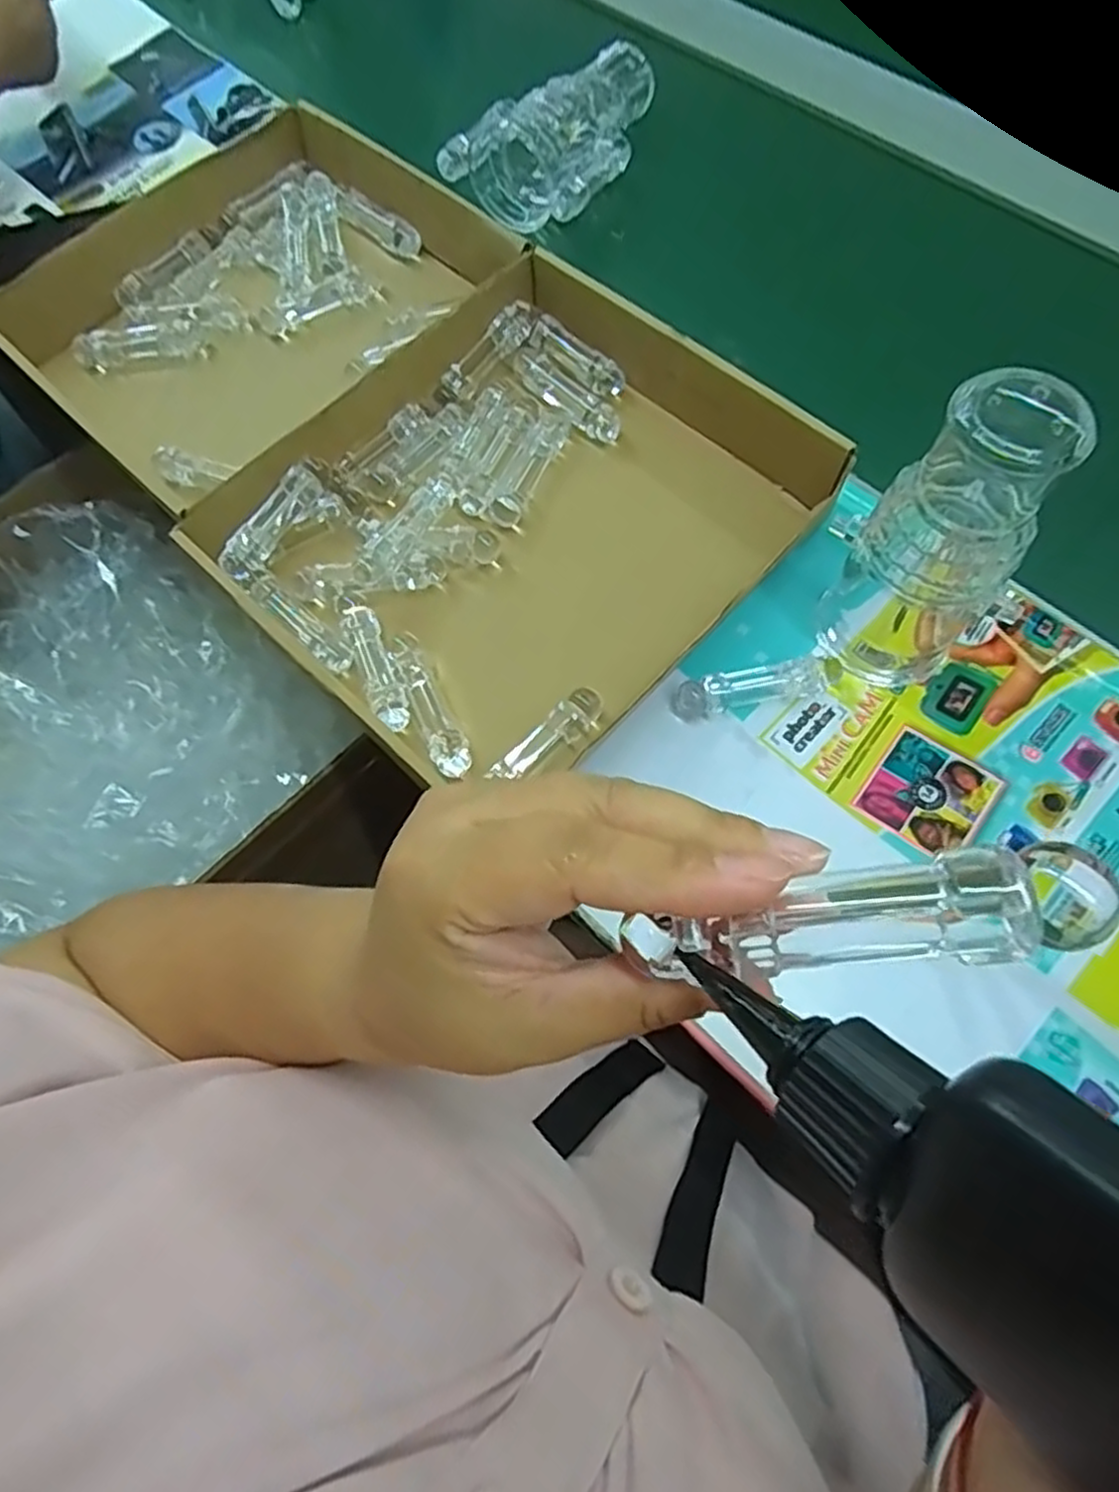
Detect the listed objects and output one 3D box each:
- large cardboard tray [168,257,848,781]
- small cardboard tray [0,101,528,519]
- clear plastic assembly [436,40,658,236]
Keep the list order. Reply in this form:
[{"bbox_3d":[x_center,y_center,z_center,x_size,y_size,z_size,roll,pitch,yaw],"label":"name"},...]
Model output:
[{"bbox_3d":[-0.023,-0.136,0.481,0.276,0.078,0.319,41,76,16],"label":"large cardboard tray"},{"bbox_3d":[-0.219,-0.326,0.546,0.286,0.053,0.307,41,76,16],"label":"small cardboard tray"},{"bbox_3d":[0.005,-0.505,0.600,0.124,0.050,0.193,28,73,13],"label":"clear plastic assembly"}]

